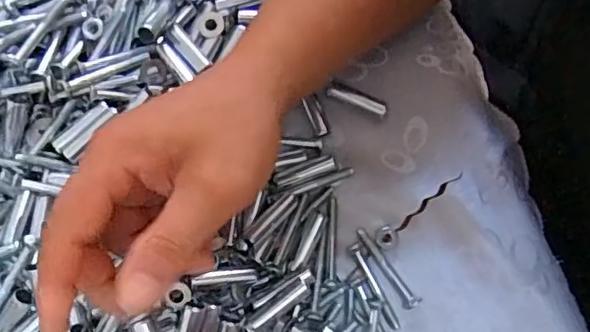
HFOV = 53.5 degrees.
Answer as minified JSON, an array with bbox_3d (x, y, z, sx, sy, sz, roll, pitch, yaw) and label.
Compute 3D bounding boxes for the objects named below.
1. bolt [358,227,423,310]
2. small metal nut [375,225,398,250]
[{"bbox_3d":[0.055,0.063,0.356,0.011,0.007,0.056,-38,81,-5],"label":"bolt"},{"bbox_3d":[0.057,0.044,0.361,0.013,0.004,0.015,-16,80,-2],"label":"small metal nut"}]

